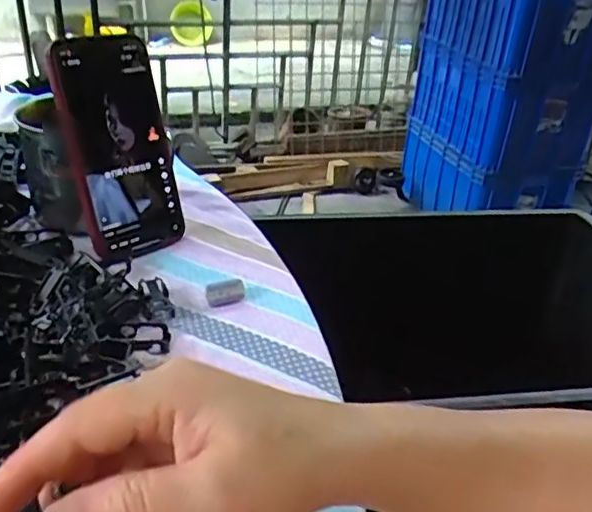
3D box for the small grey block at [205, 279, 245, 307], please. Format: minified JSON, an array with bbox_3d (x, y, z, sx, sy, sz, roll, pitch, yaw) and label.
[{"bbox_3d":[-0.048,0.026,0.424,0.027,0.015,0.010,-6,33,-18],"label":"small grey block"}]

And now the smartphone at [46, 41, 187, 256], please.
[{"bbox_3d":[-0.131,-0.080,0.458,0.075,0.155,0.013,-21,18,-38],"label":"smartphone"}]

